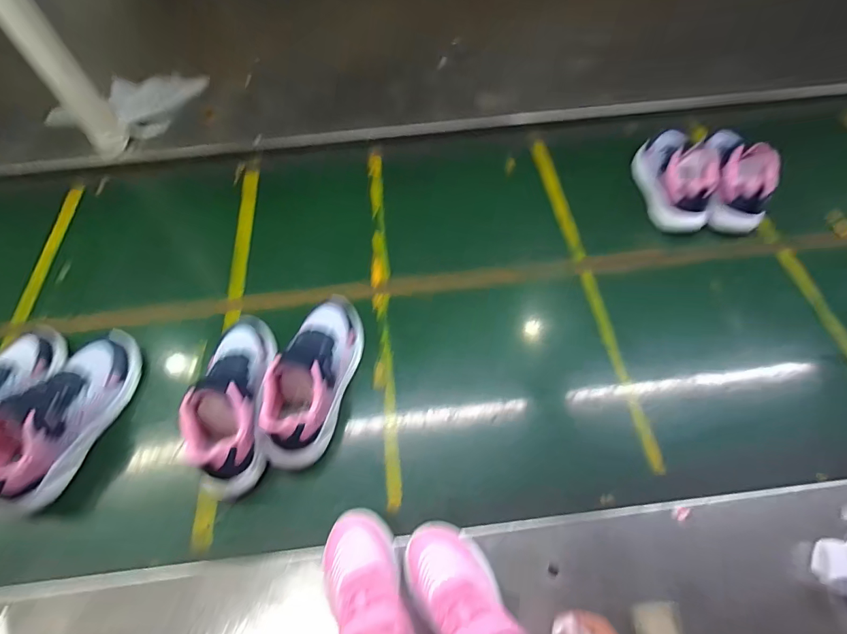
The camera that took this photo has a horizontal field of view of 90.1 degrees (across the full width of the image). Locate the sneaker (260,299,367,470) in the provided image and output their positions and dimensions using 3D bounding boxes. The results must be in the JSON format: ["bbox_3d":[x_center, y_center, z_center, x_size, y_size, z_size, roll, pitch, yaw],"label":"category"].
[{"bbox_3d":[-0.150,0.075,0.582,0.082,0.091,0.240,11,60,7],"label":"sneaker"}]

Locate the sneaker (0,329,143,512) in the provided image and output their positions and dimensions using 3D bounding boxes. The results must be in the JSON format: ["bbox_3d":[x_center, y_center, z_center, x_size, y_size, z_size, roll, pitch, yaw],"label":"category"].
[{"bbox_3d":[-0.489,0.127,0.566,0.087,0.095,0.255,14,60,9],"label":"sneaker"}]

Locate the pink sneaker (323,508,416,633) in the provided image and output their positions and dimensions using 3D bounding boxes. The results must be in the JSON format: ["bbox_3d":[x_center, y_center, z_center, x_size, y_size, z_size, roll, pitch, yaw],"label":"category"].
[{"bbox_3d":[-0.049,0.288,0.416,0.073,0.070,0.192,-23,44,-13],"label":"pink sneaker"}]

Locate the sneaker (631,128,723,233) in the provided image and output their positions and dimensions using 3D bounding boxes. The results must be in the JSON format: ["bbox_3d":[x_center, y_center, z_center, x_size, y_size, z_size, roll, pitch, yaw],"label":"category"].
[{"bbox_3d":[0.459,-0.265,0.770,0.081,0.108,0.213,0,59,1],"label":"sneaker"}]

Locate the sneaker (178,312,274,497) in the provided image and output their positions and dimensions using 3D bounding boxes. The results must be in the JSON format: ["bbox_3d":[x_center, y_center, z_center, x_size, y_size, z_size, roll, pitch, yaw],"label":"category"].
[{"bbox_3d":[-0.246,0.101,0.564,0.101,0.091,0.246,-5,59,-2],"label":"sneaker"}]

